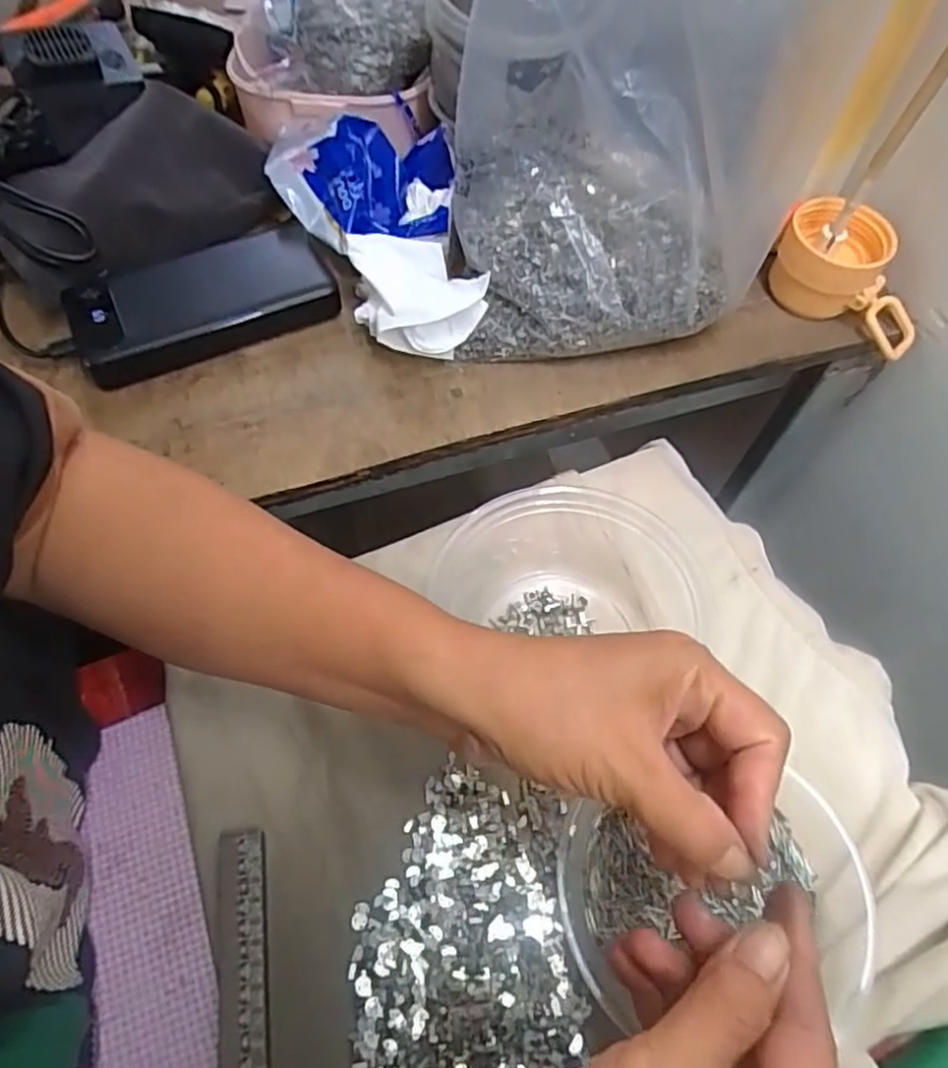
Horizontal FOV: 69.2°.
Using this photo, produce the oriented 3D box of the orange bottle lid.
[{"bbox_3d":[0.247,-0.168,0.445,0.103,0.057,0.055,24,62,11],"label":"orange bottle lid"}]

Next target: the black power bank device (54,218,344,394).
[{"bbox_3d":[-0.168,-0.146,0.431,0.152,0.032,0.072,-21,63,-14],"label":"black power bank device"}]

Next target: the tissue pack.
[{"bbox_3d":[-0.060,-0.184,0.433,0.113,0.068,0.158,-11,61,-8],"label":"tissue pack"}]

